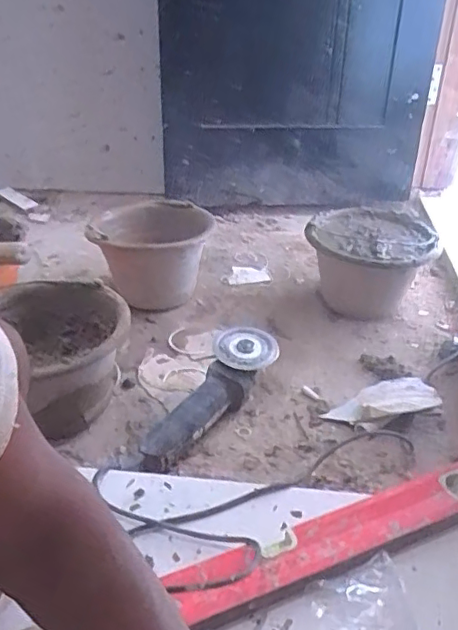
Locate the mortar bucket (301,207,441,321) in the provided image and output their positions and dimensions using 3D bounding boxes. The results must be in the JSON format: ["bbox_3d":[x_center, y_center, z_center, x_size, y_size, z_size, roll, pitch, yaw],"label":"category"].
[{"bbox_3d":[0.291,-0.105,1.222,0.231,0.179,0.231,1,31,-1],"label":"mortar bucket"}]

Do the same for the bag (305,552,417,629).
[{"bbox_3d":[0.132,0.284,0.562,0.092,0.031,0.088,-9,33,-15],"label":"bag"}]

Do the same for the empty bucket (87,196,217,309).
[{"bbox_3d":[-0.156,-0.112,1.208,0.228,0.171,0.265,1,31,-1],"label":"empty bucket"}]

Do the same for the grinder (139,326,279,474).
[{"bbox_3d":[-0.029,0.132,0.902,0.102,0.099,0.299,19,35,27],"label":"grinder"}]

